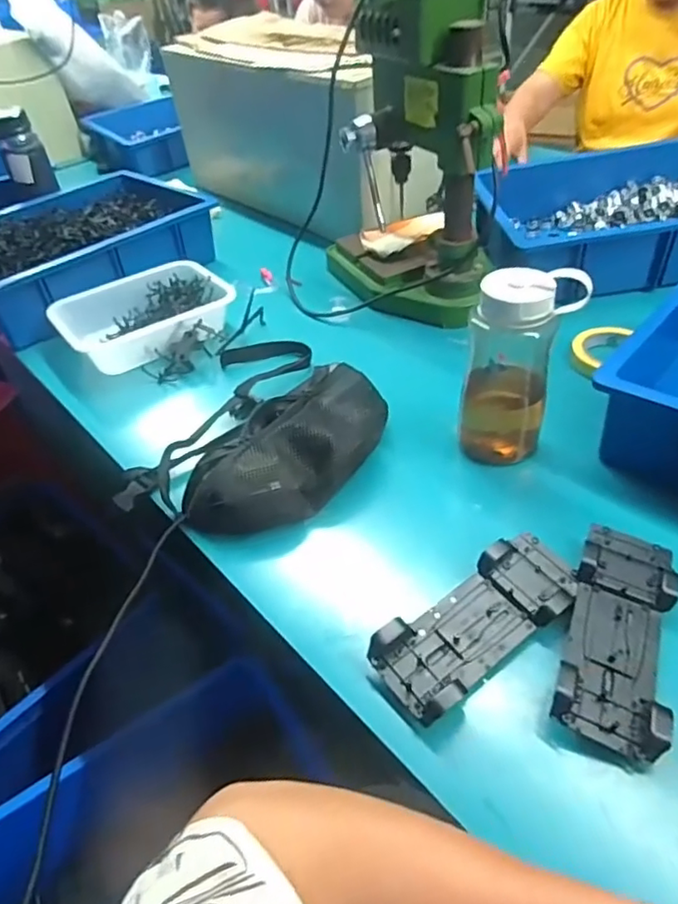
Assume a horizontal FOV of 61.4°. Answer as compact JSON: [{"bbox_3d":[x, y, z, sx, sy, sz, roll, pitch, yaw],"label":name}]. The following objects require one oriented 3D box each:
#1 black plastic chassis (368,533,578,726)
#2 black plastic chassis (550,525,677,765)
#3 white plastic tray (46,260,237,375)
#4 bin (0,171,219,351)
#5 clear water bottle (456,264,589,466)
[{"bbox_3d":[0.119,0.139,0.483,0.193,0.023,0.076,-30,48,-22],"label":"black plastic chassis"},{"bbox_3d":[0.232,0.139,0.468,0.077,0.023,0.203,15,48,22],"label":"black plastic chassis"},{"bbox_3d":[-0.289,-0.211,0.870,0.240,0.061,0.161,-33,49,-24],"label":"white plastic tray"},{"bbox_3d":[-0.454,-0.358,1.012,0.454,0.118,0.310,-36,50,-26],"label":"bin"},{"bbox_3d":[0.189,-0.090,0.614,0.104,0.206,0.084,7,46,15],"label":"clear water bottle"}]

